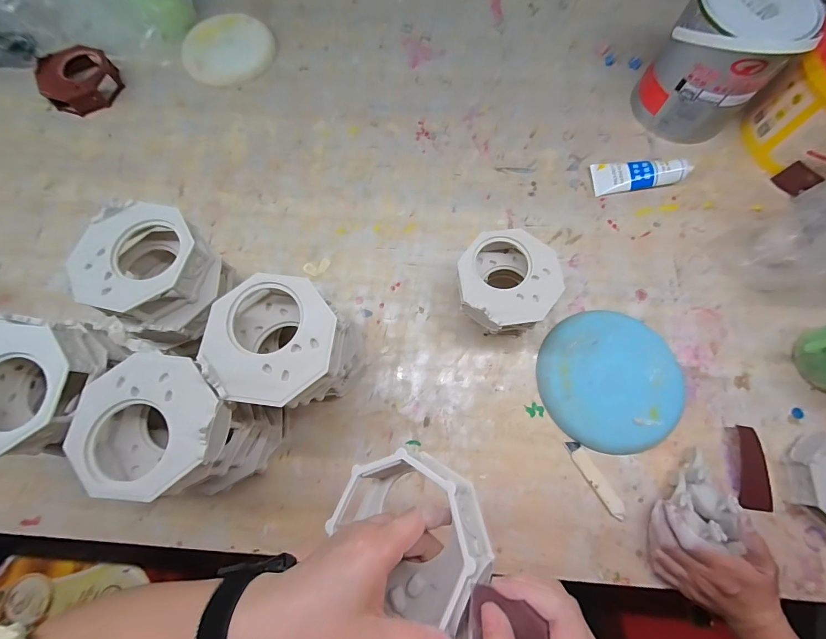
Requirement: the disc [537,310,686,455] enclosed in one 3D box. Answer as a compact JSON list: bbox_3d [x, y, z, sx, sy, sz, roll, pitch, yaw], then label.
[{"bbox_3d":[0.258,0.076,0.482,0.179,0.018,0.176,0,72,0],"label":"disc"}]

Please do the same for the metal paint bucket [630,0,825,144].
[{"bbox_3d":[0.460,-0.387,0.558,0.156,0.170,0.143,39,77,12],"label":"metal paint bucket"}]

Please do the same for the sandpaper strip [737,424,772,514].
[{"bbox_3d":[0.417,0.182,0.451,0.040,0.011,0.095,5,73,2],"label":"sandpaper strip"}]

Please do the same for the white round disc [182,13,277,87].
[{"bbox_3d":[-0.327,-0.484,0.658,0.156,0.031,0.156,0,72,0],"label":"white round disc"}]

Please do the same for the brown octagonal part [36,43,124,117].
[{"bbox_3d":[-0.564,-0.405,0.625,0.118,0.045,0.112,-43,77,-12],"label":"brown octagonal part"}]

